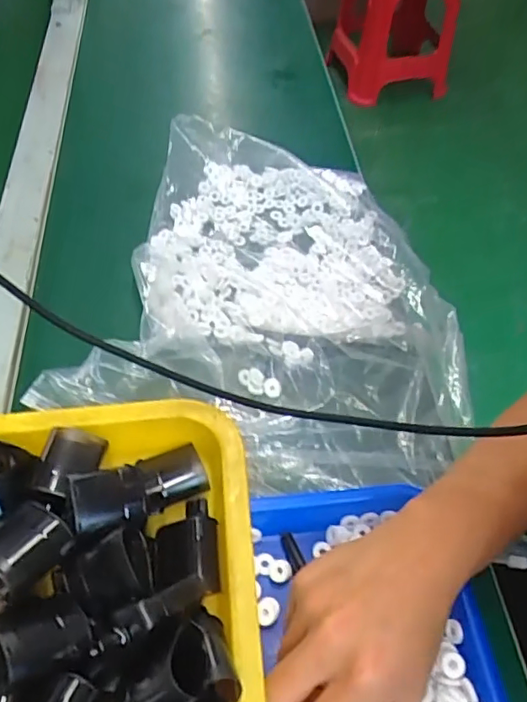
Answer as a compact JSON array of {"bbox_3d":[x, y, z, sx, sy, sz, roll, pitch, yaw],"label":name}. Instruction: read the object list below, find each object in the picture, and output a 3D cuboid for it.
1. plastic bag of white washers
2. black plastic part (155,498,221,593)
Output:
[{"bbox_3d":[0.030,-0.059,0.487,0.319,0.063,0.365,13,55,8],"label":"plastic bag of white washers"},{"bbox_3d":[-0.047,0.117,0.327,0.038,0.020,0.053,-3,55,-4],"label":"black plastic part"}]

